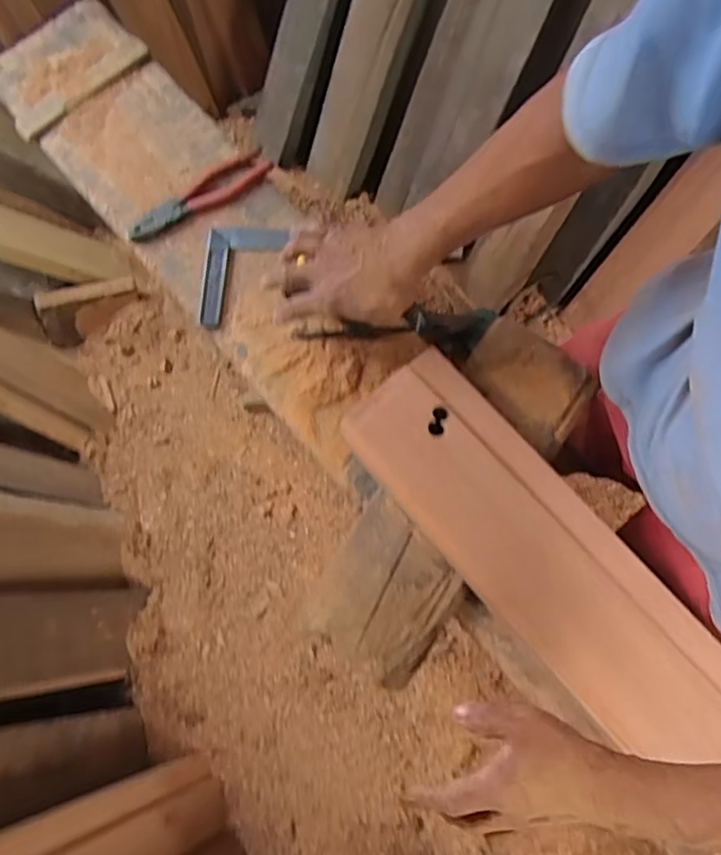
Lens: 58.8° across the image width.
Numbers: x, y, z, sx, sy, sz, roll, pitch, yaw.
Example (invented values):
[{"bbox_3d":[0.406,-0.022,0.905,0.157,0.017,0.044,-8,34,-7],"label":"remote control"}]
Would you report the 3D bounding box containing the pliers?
[{"bbox_3d":[-0.198,-0.284,0.780,0.186,0.017,0.046,-33,77,-10],"label":"pliers"}]

